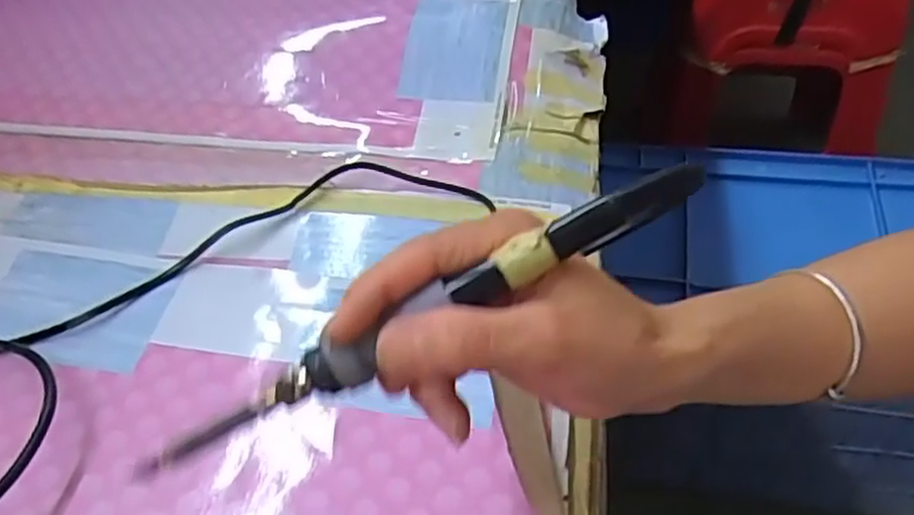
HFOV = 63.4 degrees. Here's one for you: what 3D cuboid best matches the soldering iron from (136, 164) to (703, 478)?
[{"bbox_3d":[-0.011,0.020,0.249,0.209,0.016,0.015,-28,53,-3],"label":"soldering iron"}]

